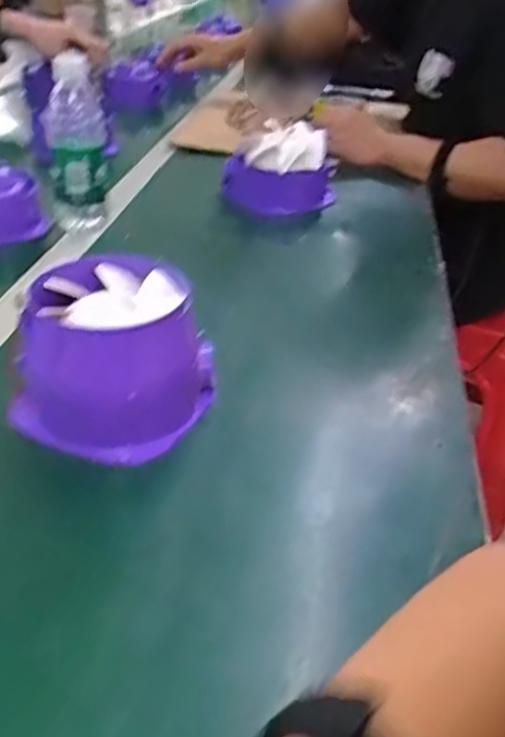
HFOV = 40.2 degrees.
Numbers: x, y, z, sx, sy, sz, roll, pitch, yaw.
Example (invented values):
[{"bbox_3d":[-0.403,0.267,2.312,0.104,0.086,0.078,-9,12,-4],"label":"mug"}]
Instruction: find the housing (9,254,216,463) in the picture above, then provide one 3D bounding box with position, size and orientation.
[{"bbox_3d":[-0.102,-0.011,0.509,0.118,0.092,0.127,18,35,20],"label":"housing"}]

